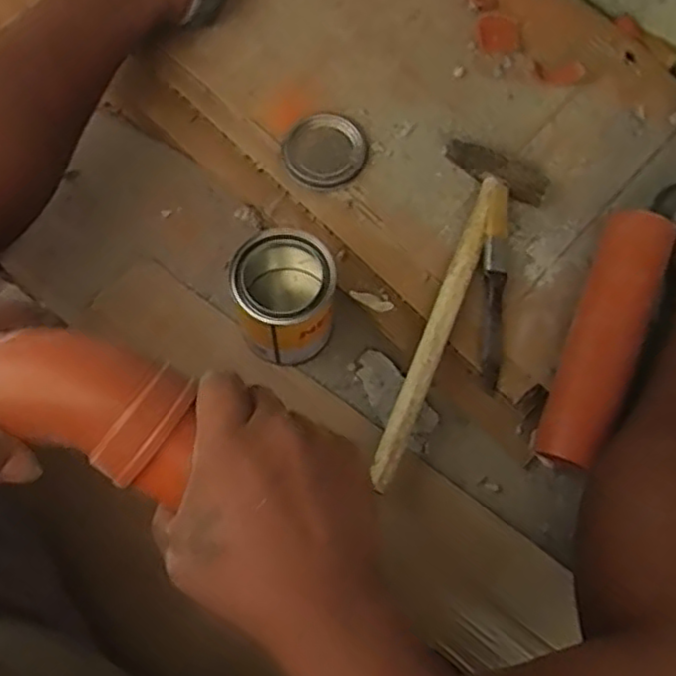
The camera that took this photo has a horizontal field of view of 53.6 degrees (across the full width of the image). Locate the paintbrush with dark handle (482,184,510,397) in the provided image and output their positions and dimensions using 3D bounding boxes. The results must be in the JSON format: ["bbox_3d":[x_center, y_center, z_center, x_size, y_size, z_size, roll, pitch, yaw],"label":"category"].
[{"bbox_3d":[0.136,-0.043,0.582,0.025,0.023,0.176,4,85,0],"label":"paintbrush with dark handle"}]

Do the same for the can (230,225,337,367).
[{"bbox_3d":[-0.047,-0.037,0.573,0.081,0.094,0.096,-22,71,-9],"label":"can"}]

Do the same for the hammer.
[{"bbox_3d":[0.093,-0.027,0.555,0.089,0.030,0.306,20,70,6],"label":"hammer"}]

